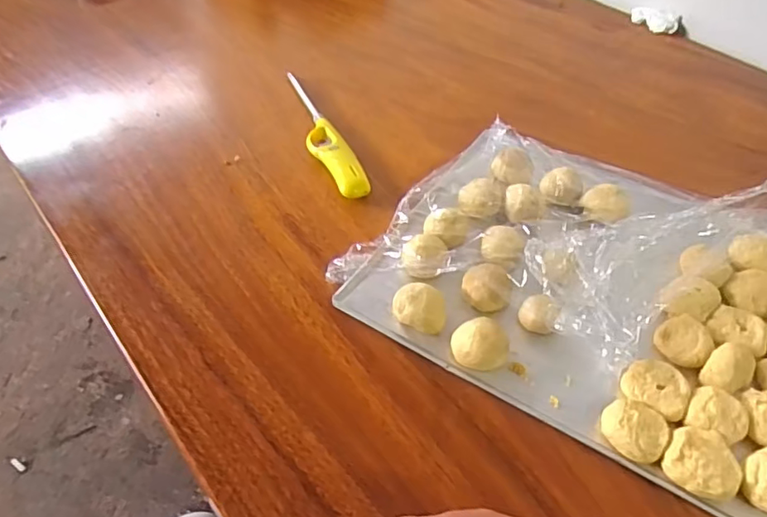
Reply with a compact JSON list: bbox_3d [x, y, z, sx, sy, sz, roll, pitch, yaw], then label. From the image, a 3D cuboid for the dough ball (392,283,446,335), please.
[{"bbox_3d":[0.031,0.045,0.484,0.043,0.031,0.036,-6,47,-7],"label":"dough ball"}]

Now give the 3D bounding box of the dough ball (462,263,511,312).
[{"bbox_3d":[0.091,0.029,0.499,0.043,0.033,0.035,19,49,16],"label":"dough ball"}]

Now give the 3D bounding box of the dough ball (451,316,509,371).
[{"bbox_3d":[0.080,0.071,0.460,0.044,0.032,0.036,7,47,5],"label":"dough ball"}]

